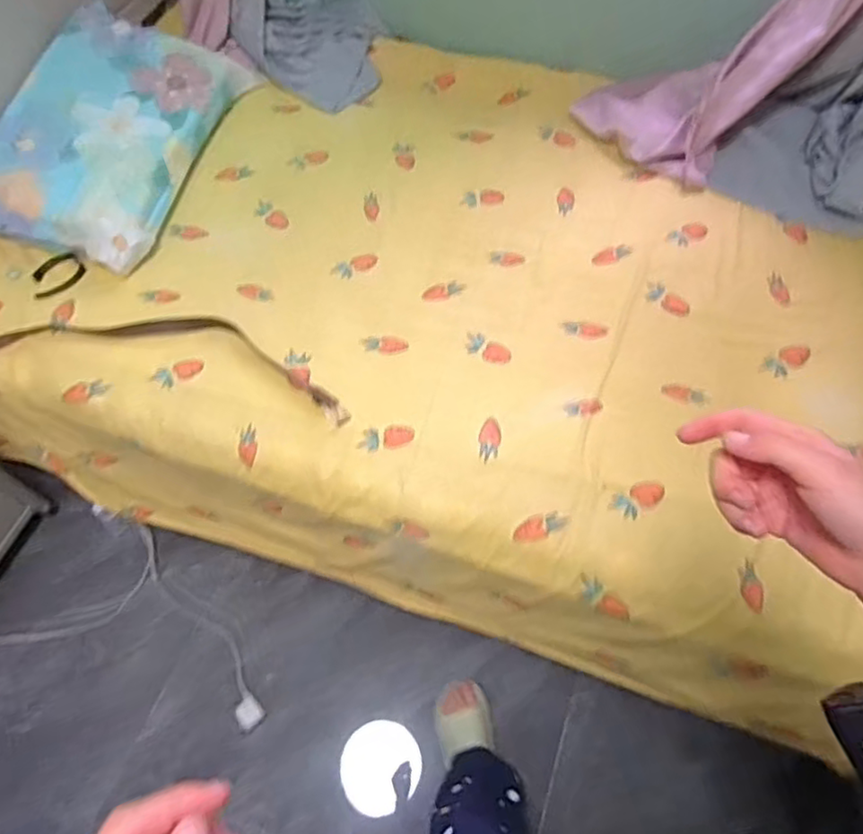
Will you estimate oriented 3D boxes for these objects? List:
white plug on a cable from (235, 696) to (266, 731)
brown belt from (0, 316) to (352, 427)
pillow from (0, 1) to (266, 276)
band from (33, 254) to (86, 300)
[{"bbox_3d":[-0.377,0.612,1.299,0.050,0.032,0.054,-35,67,-17],"label":"white plug on a cable"},{"bbox_3d":[-0.539,-0.120,1.136,0.829,0.067,0.185,7,73,2],"label":"brown belt"},{"bbox_3d":[-0.677,-0.611,1.306,0.392,0.139,0.615,15,63,8],"label":"pillow"},{"bbox_3d":[-0.717,-0.274,1.208,0.097,0.010,0.098,-21,64,-11],"label":"band"}]

